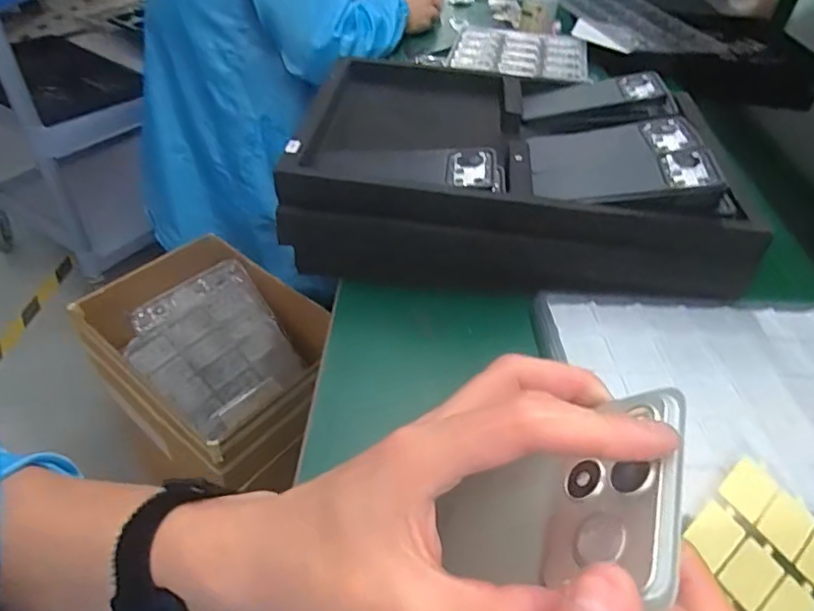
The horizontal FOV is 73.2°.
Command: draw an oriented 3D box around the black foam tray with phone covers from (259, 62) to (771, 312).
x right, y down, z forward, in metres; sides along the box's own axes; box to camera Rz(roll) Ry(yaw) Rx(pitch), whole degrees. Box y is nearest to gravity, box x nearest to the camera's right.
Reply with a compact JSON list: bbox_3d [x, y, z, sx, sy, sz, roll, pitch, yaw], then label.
[{"bbox_3d":[0.089,-0.164,0.578,0.411,0.098,0.339,2,44,-4],"label":"black foam tray with phone covers"}]

